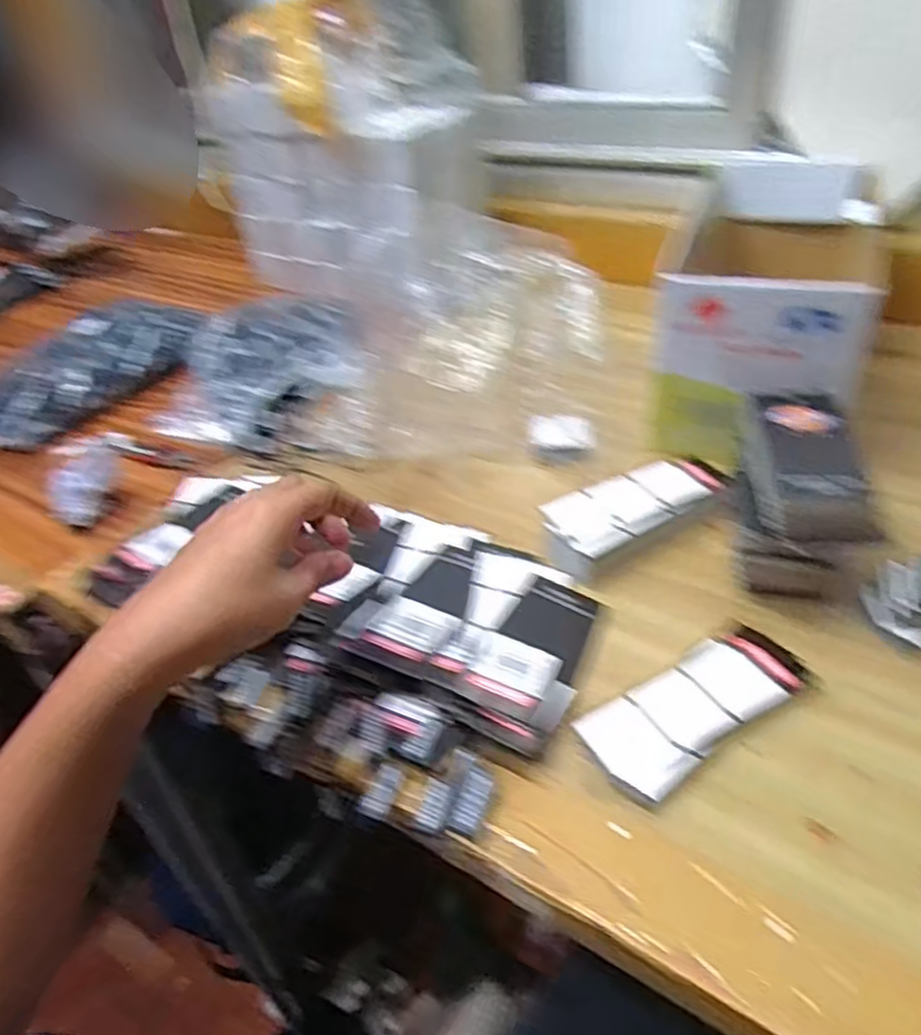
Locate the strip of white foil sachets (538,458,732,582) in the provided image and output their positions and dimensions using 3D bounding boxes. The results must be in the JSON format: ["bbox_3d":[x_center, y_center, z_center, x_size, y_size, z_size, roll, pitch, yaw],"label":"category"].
[{"bbox_3d":[0.112,-0.004,0.478,0.133,0.020,0.052,-21,41,-17],"label":"strip of white foil sachets"}]

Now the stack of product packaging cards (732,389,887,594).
[{"bbox_3d":[0.195,-0.014,0.440,0.070,0.073,0.117,5,40,14],"label":"stack of product packaging cards"}]

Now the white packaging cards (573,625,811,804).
[{"bbox_3d":[0.118,0.092,0.372,0.120,0.006,0.048,-25,42,-22],"label":"white packaging cards"}]

